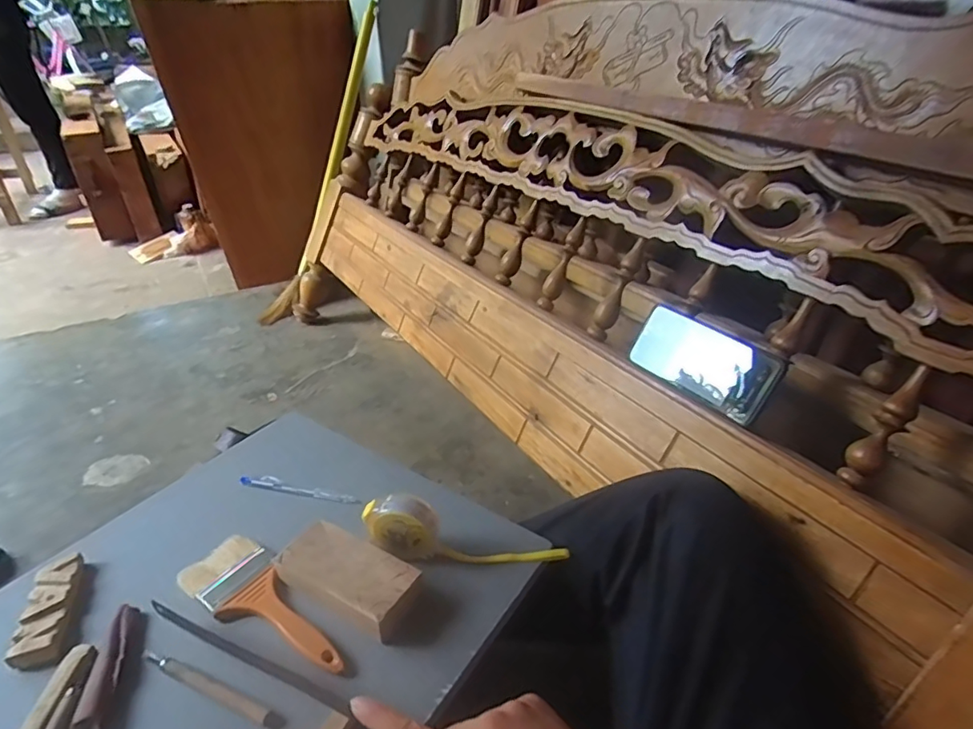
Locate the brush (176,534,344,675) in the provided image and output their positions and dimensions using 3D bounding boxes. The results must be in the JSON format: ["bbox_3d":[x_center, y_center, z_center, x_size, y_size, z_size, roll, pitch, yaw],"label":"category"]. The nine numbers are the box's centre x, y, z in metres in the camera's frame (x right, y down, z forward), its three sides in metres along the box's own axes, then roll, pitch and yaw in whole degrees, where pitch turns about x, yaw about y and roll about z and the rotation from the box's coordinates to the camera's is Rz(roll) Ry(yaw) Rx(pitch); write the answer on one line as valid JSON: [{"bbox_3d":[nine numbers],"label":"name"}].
[{"bbox_3d":[-0.196,0.216,0.478,0.188,0.014,0.066,20,39,33],"label":"brush"}]

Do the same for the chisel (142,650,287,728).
[{"bbox_3d":[-0.213,0.251,0.419,0.134,0.010,0.012,11,34,21],"label":"chisel"}]

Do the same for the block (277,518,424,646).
[{"bbox_3d":[-0.122,0.193,0.484,0.136,0.035,0.062,19,37,26],"label":"block"}]

